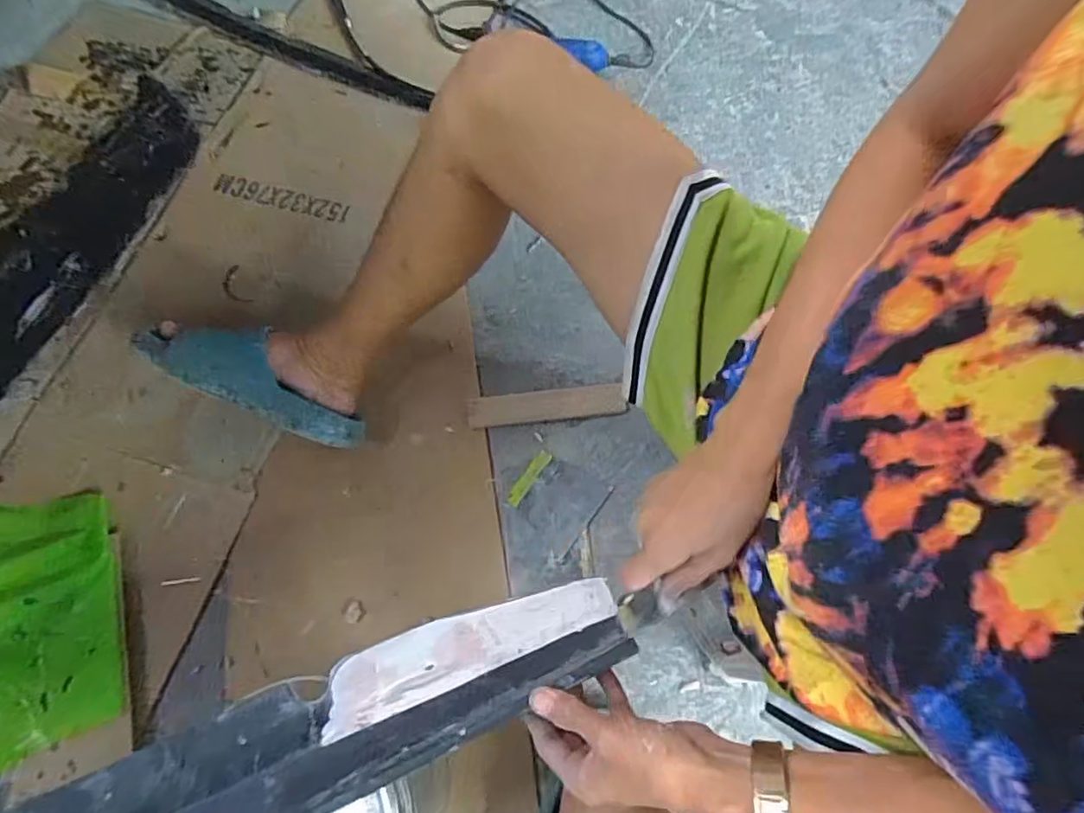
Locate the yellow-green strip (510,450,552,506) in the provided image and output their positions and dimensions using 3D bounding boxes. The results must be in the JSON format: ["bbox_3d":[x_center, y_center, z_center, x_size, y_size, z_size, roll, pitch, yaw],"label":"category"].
[{"bbox_3d":[-0.016,0.088,0.748,0.017,0.004,0.078,34,72,11],"label":"yellow-green strip"}]

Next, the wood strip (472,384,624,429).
[{"bbox_3d":[0.006,-0.002,0.767,0.197,0.014,0.040,-6,70,-4],"label":"wood strip"}]

